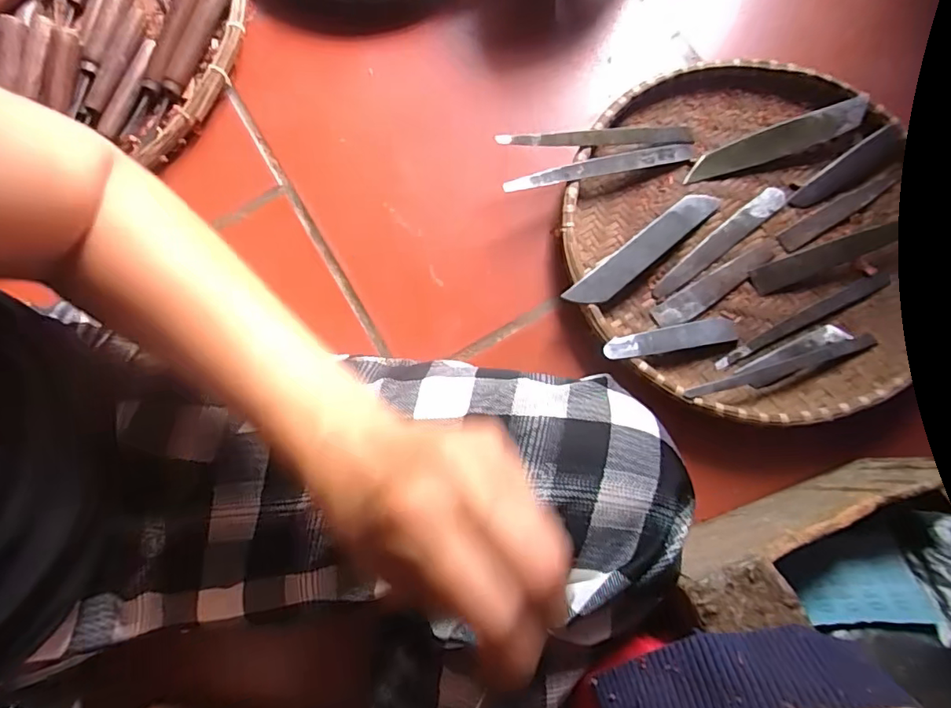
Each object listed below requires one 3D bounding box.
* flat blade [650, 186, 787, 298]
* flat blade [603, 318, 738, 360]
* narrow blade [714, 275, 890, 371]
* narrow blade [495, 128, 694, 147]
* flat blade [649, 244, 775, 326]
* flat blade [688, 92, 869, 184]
[{"bbox_3d":[0.222,-0.102,0.492,0.157,0.004,0.020,-38,80,-7],"label":"flat blade"},{"bbox_3d":[0.167,-0.014,0.459,0.127,0.006,0.024,-8,69,-14],"label":"flat blade"},{"bbox_3d":[0.287,-0.031,0.475,0.173,0.005,0.018,-25,79,-5],"label":"narrow blade"},{"bbox_3d":[0.114,-0.197,0.490,0.196,0.007,0.019,-8,80,-15],"label":"narrow blade"},{"bbox_3d":[0.216,-0.063,0.482,0.130,0.004,0.025,-33,80,-6],"label":"flat blade"},{"bbox_3d":[0.280,-0.199,0.504,0.169,0.009,0.029,-18,91,2],"label":"flat blade"}]

